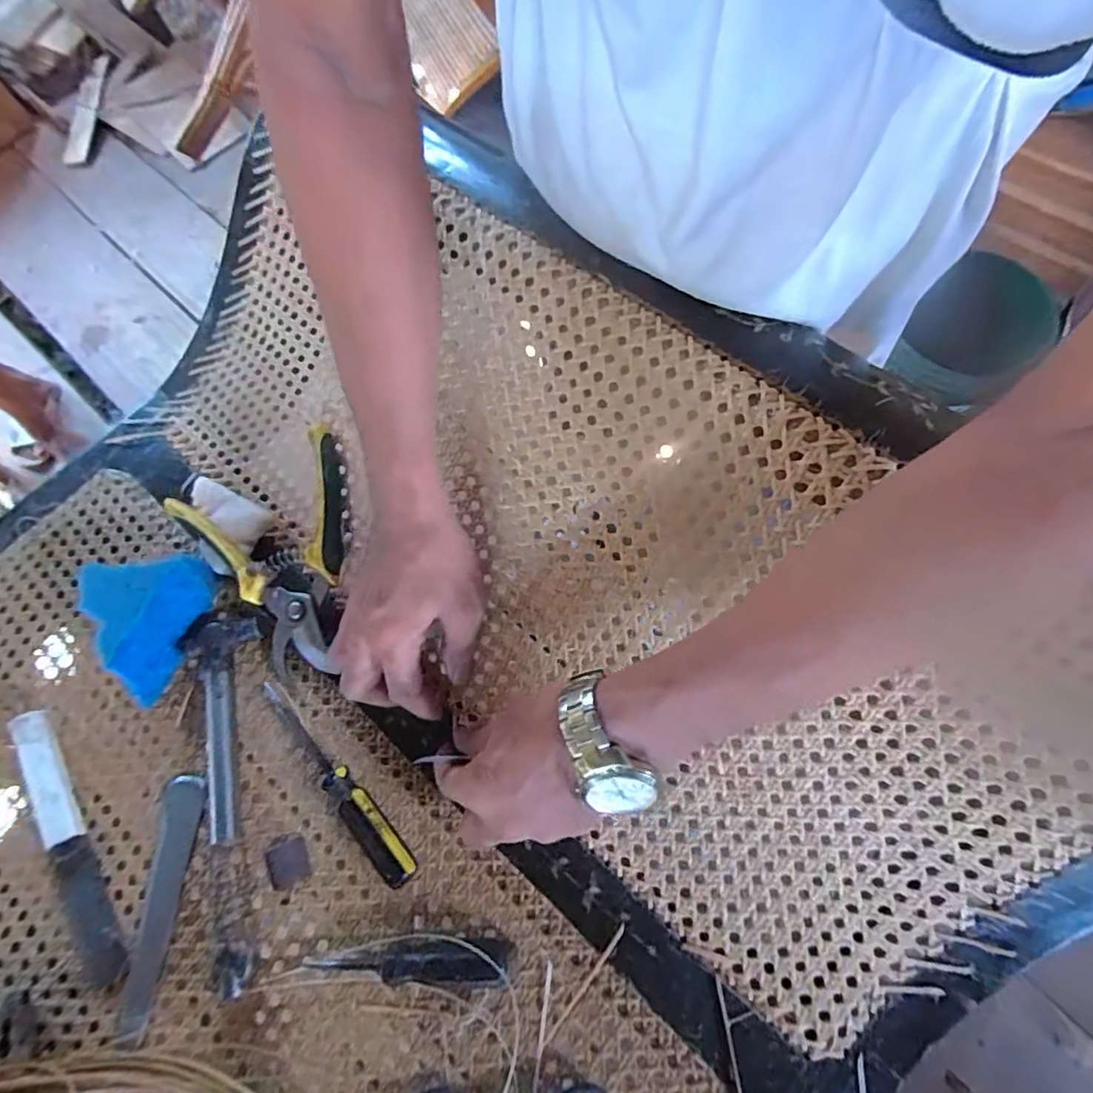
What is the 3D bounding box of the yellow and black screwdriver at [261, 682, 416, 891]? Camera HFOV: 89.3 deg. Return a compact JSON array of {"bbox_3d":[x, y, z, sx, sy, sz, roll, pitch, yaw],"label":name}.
[{"bbox_3d":[-0.146,0.158,0.384,0.020,0.023,0.169,-41,75,-11],"label":"yellow and black screwdriver"}]

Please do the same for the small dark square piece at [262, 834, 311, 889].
[{"bbox_3d":[-0.179,0.215,0.379,0.029,0.004,0.031,-25,72,-6],"label":"small dark square piece"}]

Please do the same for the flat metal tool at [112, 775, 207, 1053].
[{"bbox_3d":[-0.262,0.240,0.374,0.028,0.004,0.155,1,71,3],"label":"flat metal tool"}]

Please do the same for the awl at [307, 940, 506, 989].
[{"bbox_3d":[-0.090,0.259,0.346,0.130,0.028,0.019,-3,71,1],"label":"awl"}]

